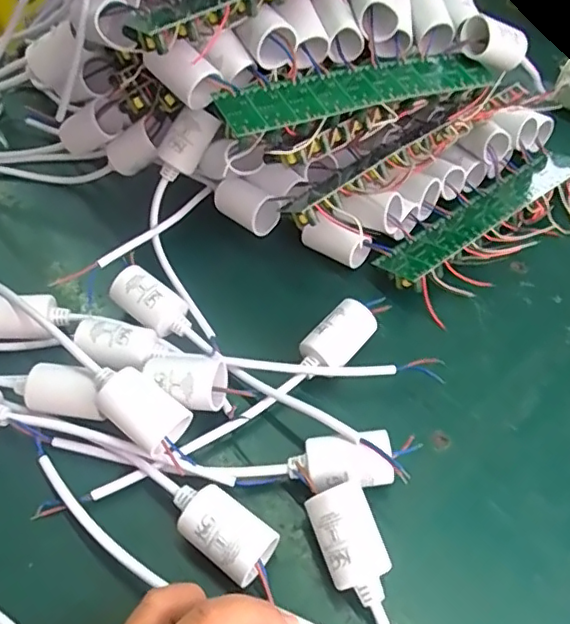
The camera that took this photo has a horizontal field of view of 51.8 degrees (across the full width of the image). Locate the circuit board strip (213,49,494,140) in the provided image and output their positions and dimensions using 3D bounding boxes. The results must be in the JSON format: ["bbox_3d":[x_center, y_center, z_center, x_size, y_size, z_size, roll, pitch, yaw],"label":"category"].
[{"bbox_3d":[0.049,-0.141,0.373,0.190,0.022,0.039,-24,55,-19],"label":"circuit board strip"}]

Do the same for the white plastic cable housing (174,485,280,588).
[{"bbox_3d":[-0.031,0.107,0.287,0.053,0.030,0.027,31,57,22],"label":"white plastic cable housing"}]

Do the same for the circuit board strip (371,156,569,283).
[{"bbox_3d":[0.148,-0.074,0.429,0.197,0.007,0.036,-33,42,-25],"label":"circuit board strip"}]

